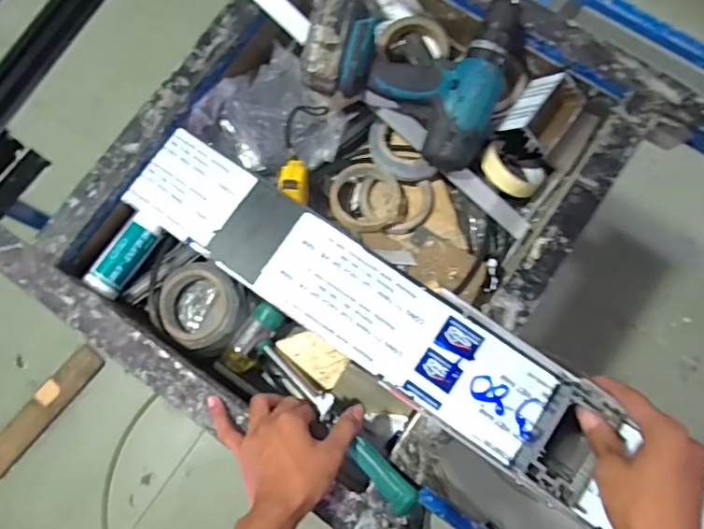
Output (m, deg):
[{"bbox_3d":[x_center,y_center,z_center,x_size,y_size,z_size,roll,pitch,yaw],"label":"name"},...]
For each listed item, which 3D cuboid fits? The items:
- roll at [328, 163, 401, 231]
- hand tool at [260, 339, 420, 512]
[{"bbox_3d":[0.019,-0.087,0.751,0.090,0.037,0.089,-1,77,2],"label":"roll"},{"bbox_3d":[-0.022,0.168,0.624,0.031,0.028,0.249,-46,63,-3],"label":"hand tool"}]

